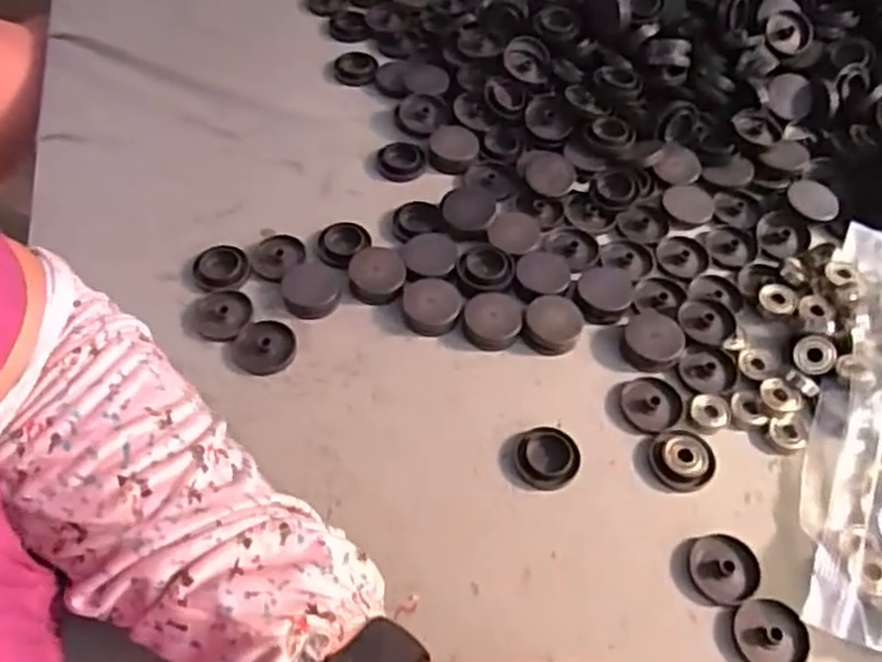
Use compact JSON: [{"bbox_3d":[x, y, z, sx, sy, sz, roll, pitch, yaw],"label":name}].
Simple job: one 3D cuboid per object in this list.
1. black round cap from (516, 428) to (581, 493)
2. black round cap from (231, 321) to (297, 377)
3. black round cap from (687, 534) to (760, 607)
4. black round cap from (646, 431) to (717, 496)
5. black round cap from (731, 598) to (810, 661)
[{"bbox_3d":[0.056,0.066,0.399,0.032,0.006,0.033,1,56,-2],"label":"black round cap"},{"bbox_3d":[-0.097,0.010,0.430,0.032,0.006,0.035,1,56,-2],"label":"black round cap"},{"bbox_3d":[0.137,0.115,0.371,0.032,0.006,0.033,1,56,-2],"label":"black round cap"},{"bbox_3d":[0.126,0.068,0.401,0.033,0.007,0.032,1,56,-2],"label":"black round cap"},{"bbox_3d":[0.151,0.141,0.352,0.032,0.008,0.031,1,56,-2],"label":"black round cap"}]

